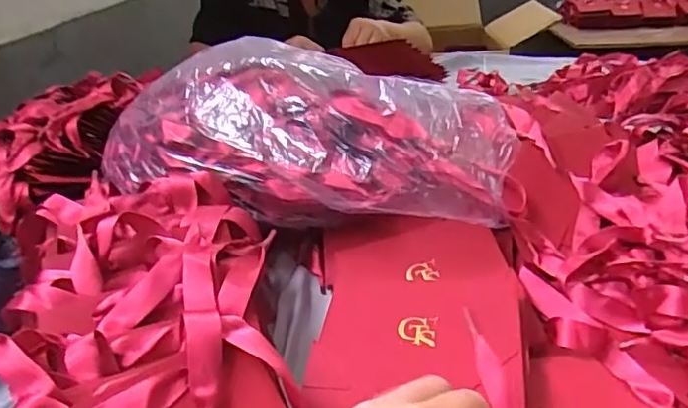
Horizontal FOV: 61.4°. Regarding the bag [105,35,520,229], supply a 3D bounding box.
[{"bbox_3d":[-0.058,-0.070,0.582,0.434,0.165,0.194,8,30,24],"label":"bag"}]

